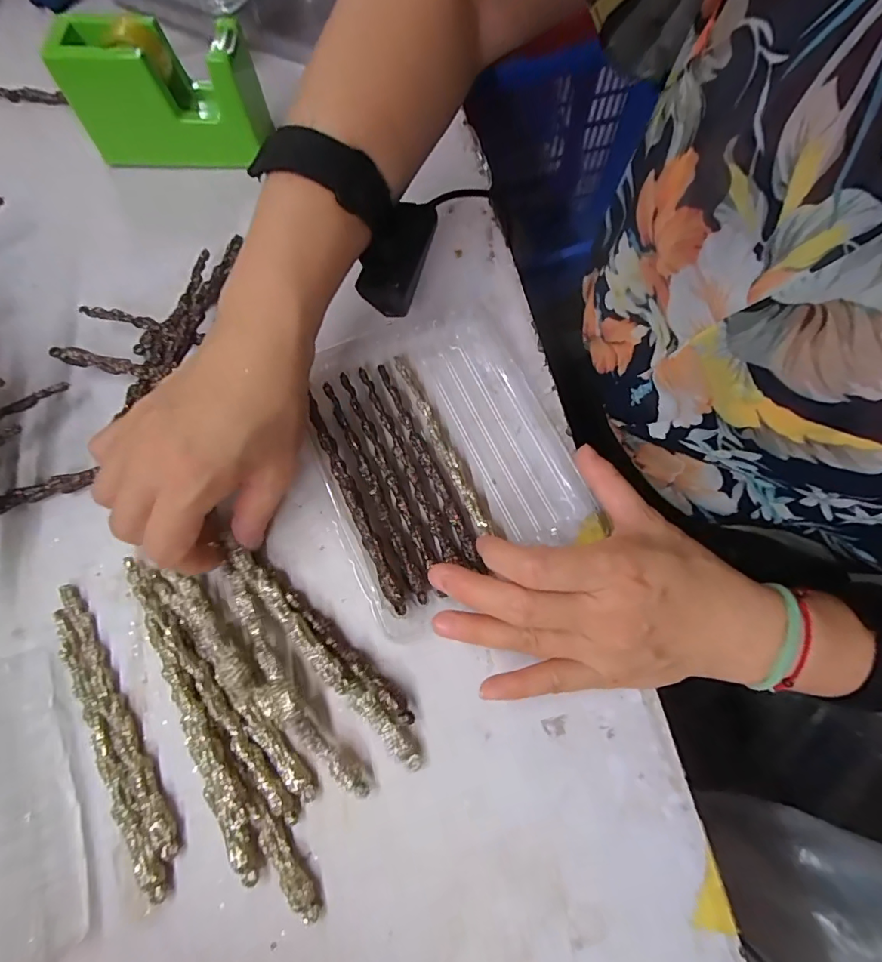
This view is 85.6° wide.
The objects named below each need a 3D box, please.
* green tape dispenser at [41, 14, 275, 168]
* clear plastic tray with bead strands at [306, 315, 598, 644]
[{"bbox_3d":[-0.205,-0.290,0.361,0.130,0.075,0.056,1,71,-1],"label":"green tape dispenser"},{"bbox_3d":[-0.002,-0.022,0.300,0.147,0.023,0.181,-23,73,-9],"label":"clear plastic tray with bead strands"}]

